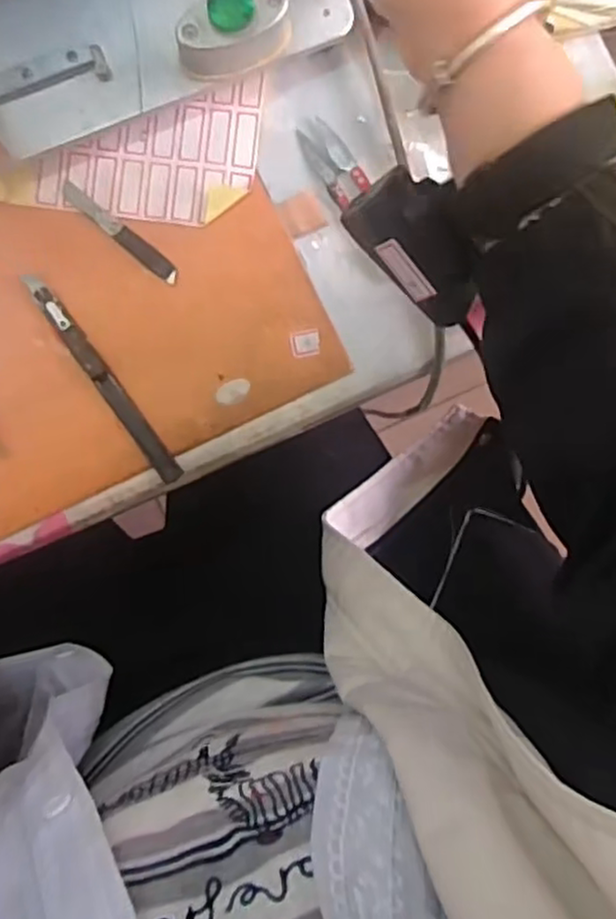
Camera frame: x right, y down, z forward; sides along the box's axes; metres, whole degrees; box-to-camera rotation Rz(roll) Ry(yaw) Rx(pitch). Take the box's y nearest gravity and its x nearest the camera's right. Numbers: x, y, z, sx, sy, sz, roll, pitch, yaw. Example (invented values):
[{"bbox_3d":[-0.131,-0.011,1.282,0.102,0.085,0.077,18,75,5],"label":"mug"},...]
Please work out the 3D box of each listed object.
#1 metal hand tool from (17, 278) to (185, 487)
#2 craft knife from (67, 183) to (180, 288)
[{"bbox_3d":[-0.113,-0.045,0.380,0.012,0.004,0.136,-35,90,-3],"label":"metal hand tool"},{"bbox_3d":[-0.104,-0.125,0.384,0.080,0.004,0.011,38,88,-1],"label":"craft knife"}]

